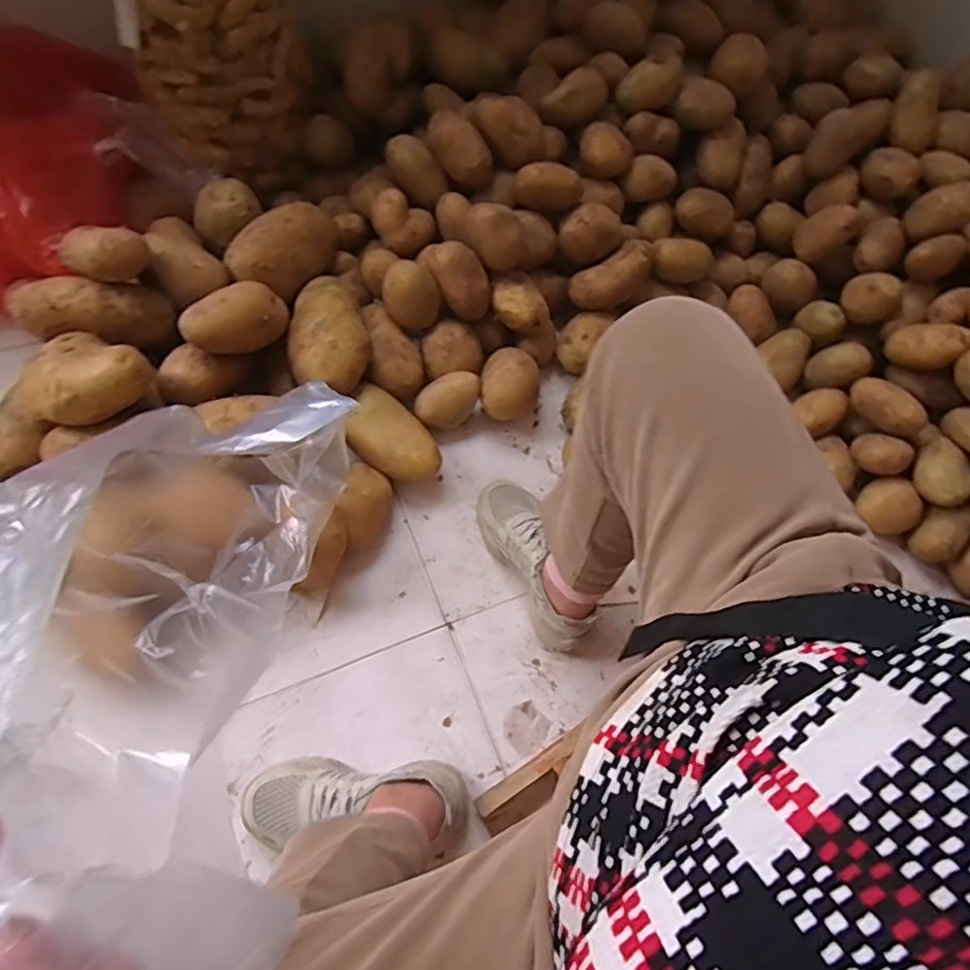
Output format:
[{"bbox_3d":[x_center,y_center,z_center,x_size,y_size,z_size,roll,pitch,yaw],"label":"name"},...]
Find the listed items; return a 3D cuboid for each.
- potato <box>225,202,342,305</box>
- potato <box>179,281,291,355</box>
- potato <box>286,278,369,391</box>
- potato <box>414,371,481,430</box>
[{"bbox_3d":[-0.284,-0.340,0.864,0.090,0.074,0.172,33,68,12],"label":"potato"},{"bbox_3d":[-0.320,-0.215,0.777,0.130,0.064,0.067,-38,72,-18],"label":"potato"},{"bbox_3d":[-0.222,-0.214,0.848,0.107,0.076,0.184,-9,66,-7],"label":"potato"},{"bbox_3d":[-0.055,-0.124,0.894,0.100,0.062,0.064,-40,73,-19],"label":"potato"}]

